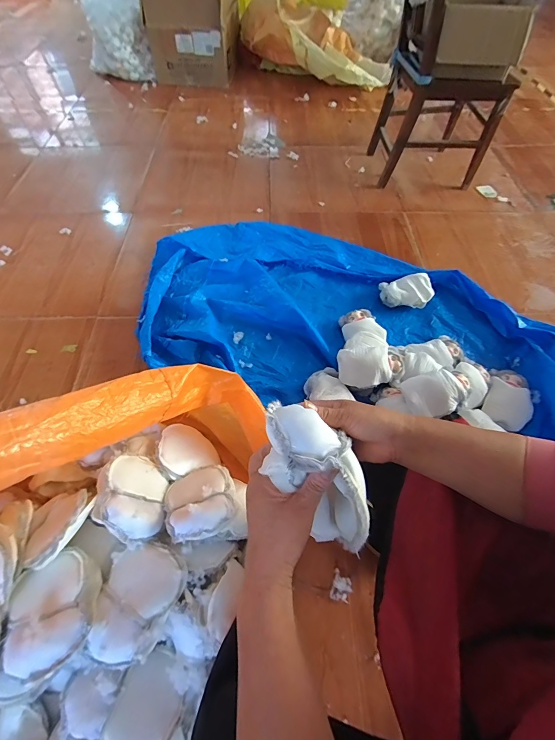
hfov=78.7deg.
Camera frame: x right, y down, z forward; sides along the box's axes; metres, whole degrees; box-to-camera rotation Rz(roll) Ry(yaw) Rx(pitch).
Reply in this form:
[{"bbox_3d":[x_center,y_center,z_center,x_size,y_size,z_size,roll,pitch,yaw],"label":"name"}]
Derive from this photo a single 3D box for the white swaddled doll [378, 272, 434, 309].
[{"bbox_3d":[0.454,-0.272,1.189,0.182,0.065,0.114,-5,59,-4],"label":"white swaddled doll"}]

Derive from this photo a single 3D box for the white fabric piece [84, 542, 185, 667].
[{"bbox_3d":[-0.243,0.398,0.585,0.130,0.046,0.168,9,58,5],"label":"white fabric piece"}]

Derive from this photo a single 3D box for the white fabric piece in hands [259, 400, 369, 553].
[{"bbox_3d":[0.041,0.103,0.339,0.086,0.070,0.155,-31,88,-18],"label":"white fabric piece in hands"}]

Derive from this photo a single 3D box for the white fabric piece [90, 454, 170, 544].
[{"bbox_3d":[-0.295,0.265,0.705,0.156,0.060,0.183,28,26,-32],"label":"white fabric piece"}]

